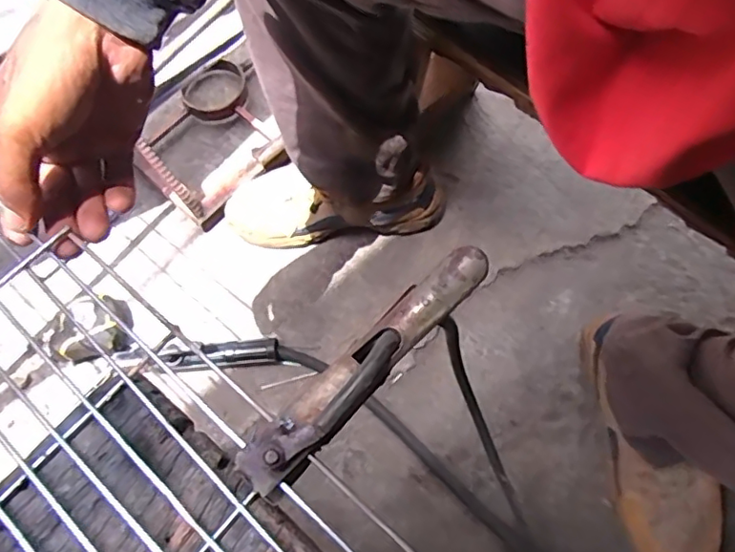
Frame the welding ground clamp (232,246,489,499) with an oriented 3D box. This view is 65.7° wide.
[{"bbox_3d":[0.002,0.042,0.289,0.026,0.016,0.162,42,76,14],"label":"welding ground clamp"}]

